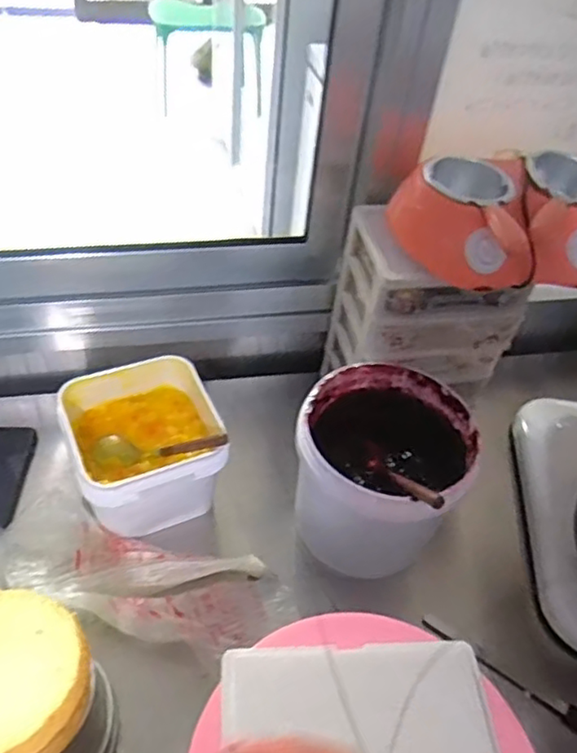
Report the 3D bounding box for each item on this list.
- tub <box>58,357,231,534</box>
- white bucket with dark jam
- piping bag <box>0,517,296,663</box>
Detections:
[{"bbox_3d":[-0.176,0.090,0.784,0.168,0.131,0.167,-17,51,-22],"label":"tub"},{"bbox_3d":[0.106,0.104,0.756,0.184,0.178,0.183,4,46,-4],"label":"white bucket with dark jam"},{"bbox_3d":[-0.155,0.236,0.717,0.320,0.032,0.129,13,46,5],"label":"piping bag"}]

